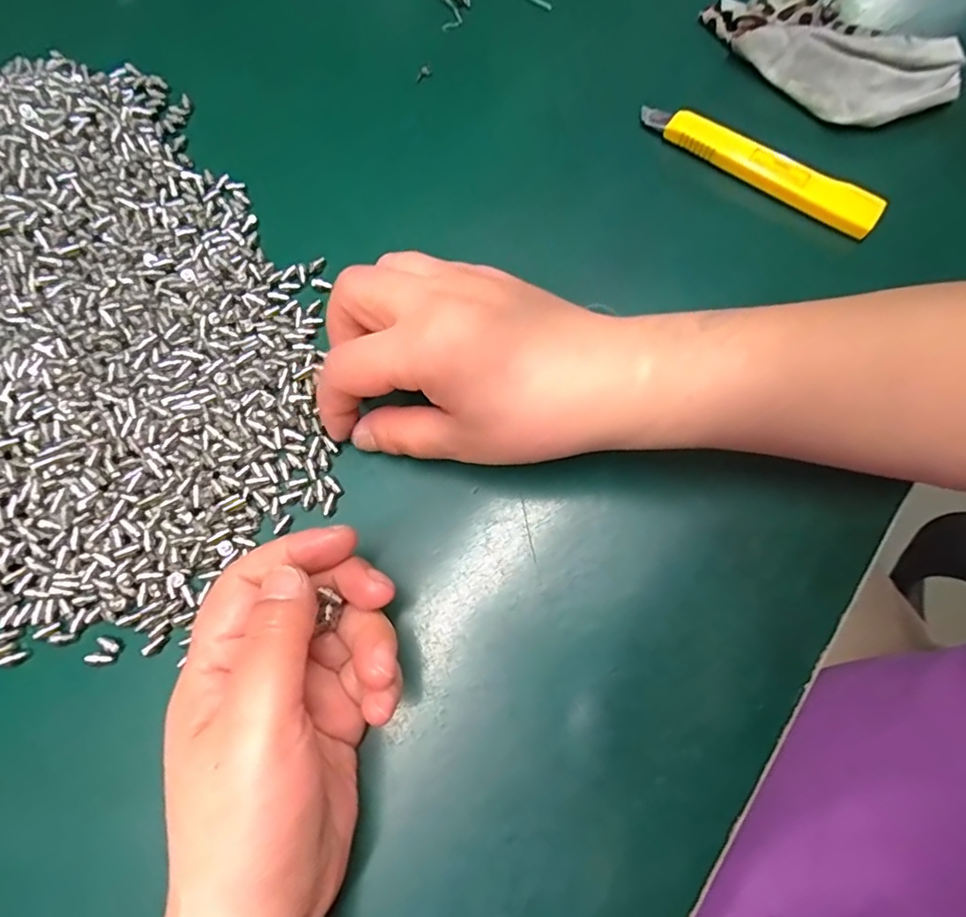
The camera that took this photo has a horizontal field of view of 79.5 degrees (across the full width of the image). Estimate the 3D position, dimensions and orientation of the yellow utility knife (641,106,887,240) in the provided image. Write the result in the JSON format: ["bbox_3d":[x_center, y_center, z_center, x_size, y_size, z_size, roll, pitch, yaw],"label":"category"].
[{"bbox_3d":[0.139,-0.150,0.297,0.127,0.014,0.019,33,76,9],"label":"yellow utility knife"}]

